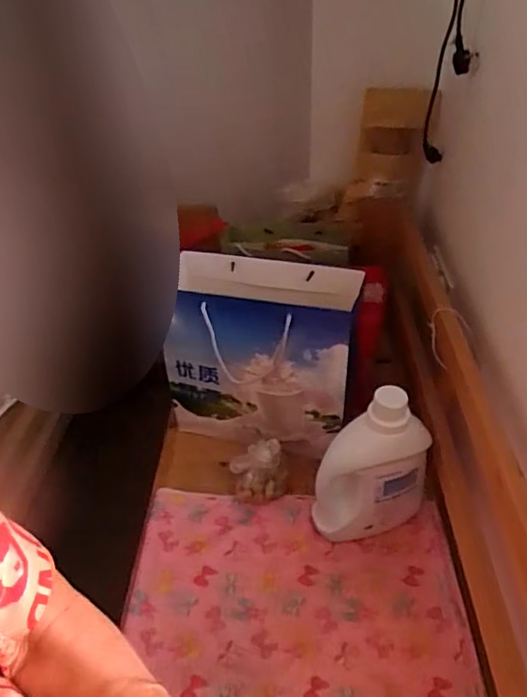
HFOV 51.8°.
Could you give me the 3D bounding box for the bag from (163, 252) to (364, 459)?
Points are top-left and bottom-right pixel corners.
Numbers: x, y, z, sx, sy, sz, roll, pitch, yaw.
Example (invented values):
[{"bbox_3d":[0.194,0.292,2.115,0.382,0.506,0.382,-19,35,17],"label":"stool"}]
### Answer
[{"bbox_3d":[-0.004,0.019,0.977,0.316,0.324,0.143,8,40,14],"label":"bag"}]

